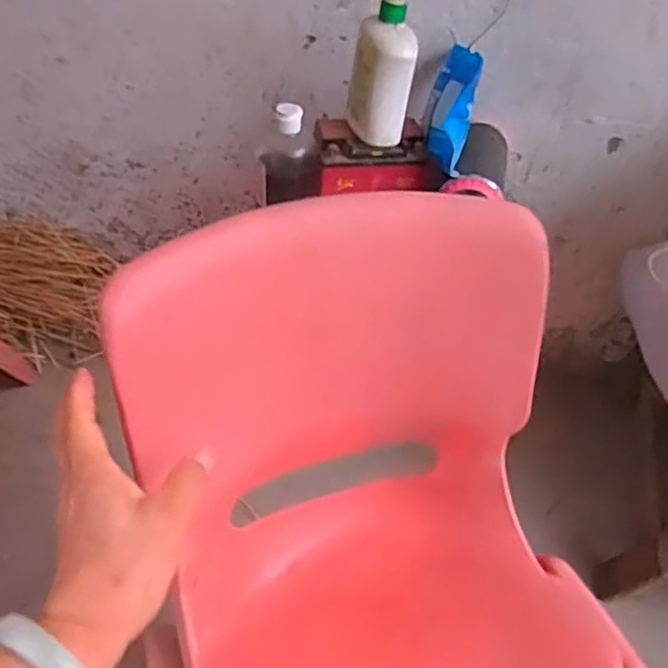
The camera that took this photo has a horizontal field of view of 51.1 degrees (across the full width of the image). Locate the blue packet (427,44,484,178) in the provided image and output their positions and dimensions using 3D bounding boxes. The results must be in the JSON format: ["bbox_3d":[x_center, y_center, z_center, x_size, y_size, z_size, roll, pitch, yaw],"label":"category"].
[{"bbox_3d":[0.138,-0.259,0.808,0.046,0.141,0.062,9,13,4],"label":"blue packet"}]

